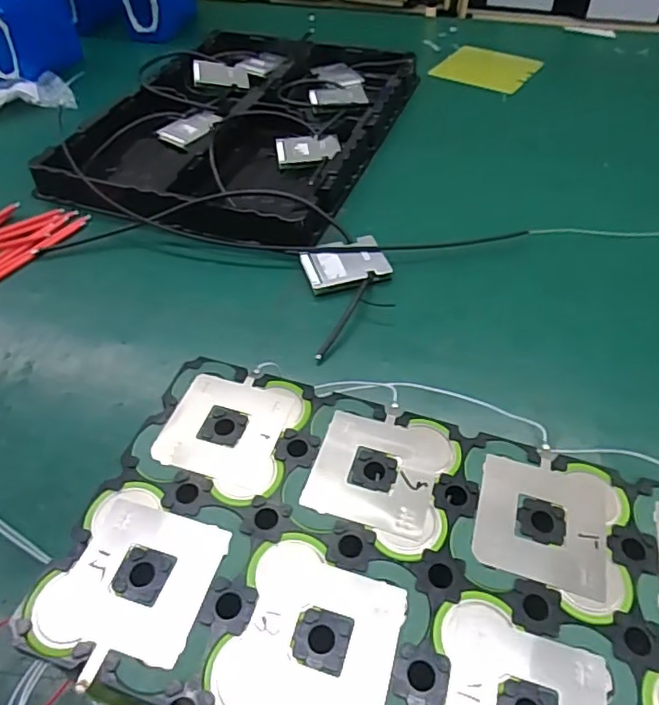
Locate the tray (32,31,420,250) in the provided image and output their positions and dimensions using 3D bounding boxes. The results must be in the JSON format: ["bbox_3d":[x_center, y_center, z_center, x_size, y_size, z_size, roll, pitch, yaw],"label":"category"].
[{"bbox_3d":[-0.104,-0.319,0.762,0.354,0.048,0.486,12,49,15],"label":"tray"}]

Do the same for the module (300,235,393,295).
[{"bbox_3d":[0.015,-0.089,0.566,0.080,0.014,0.063,-15,48,-10],"label":"module"}]

